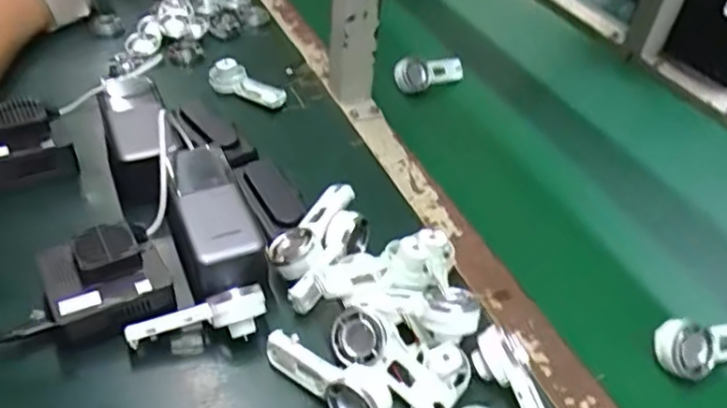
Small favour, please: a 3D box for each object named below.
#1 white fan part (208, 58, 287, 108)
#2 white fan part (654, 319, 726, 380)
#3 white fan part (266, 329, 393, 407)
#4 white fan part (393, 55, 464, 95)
[{"bbox_3d":[-0.126,-0.125,0.673,0.092,0.033,0.035,24,44,20],"label":"white fan part"},{"bbox_3d":[0.261,0.104,0.459,0.098,0.028,0.033,-4,42,-11],"label":"white fan part"},{"bbox_3d":[-0.022,0.113,0.409,0.093,0.034,0.030,33,48,28],"label":"white fan part"},{"bbox_3d":[0.077,-0.155,0.745,0.101,0.041,0.028,-10,16,-31],"label":"white fan part"}]

